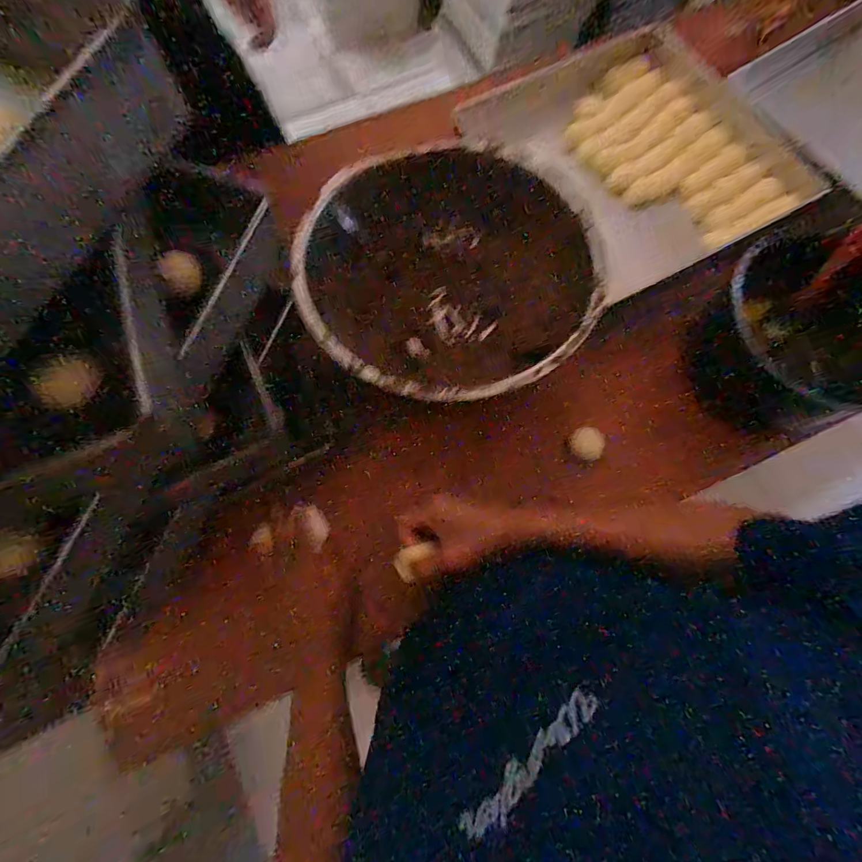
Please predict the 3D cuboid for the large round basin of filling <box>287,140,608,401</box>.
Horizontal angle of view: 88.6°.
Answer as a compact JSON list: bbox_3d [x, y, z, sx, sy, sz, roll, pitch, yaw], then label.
[{"bbox_3d":[0.002,-0.220,0.613,0.356,0.156,0.347,0,74,0],"label":"large round basin of filling"}]

